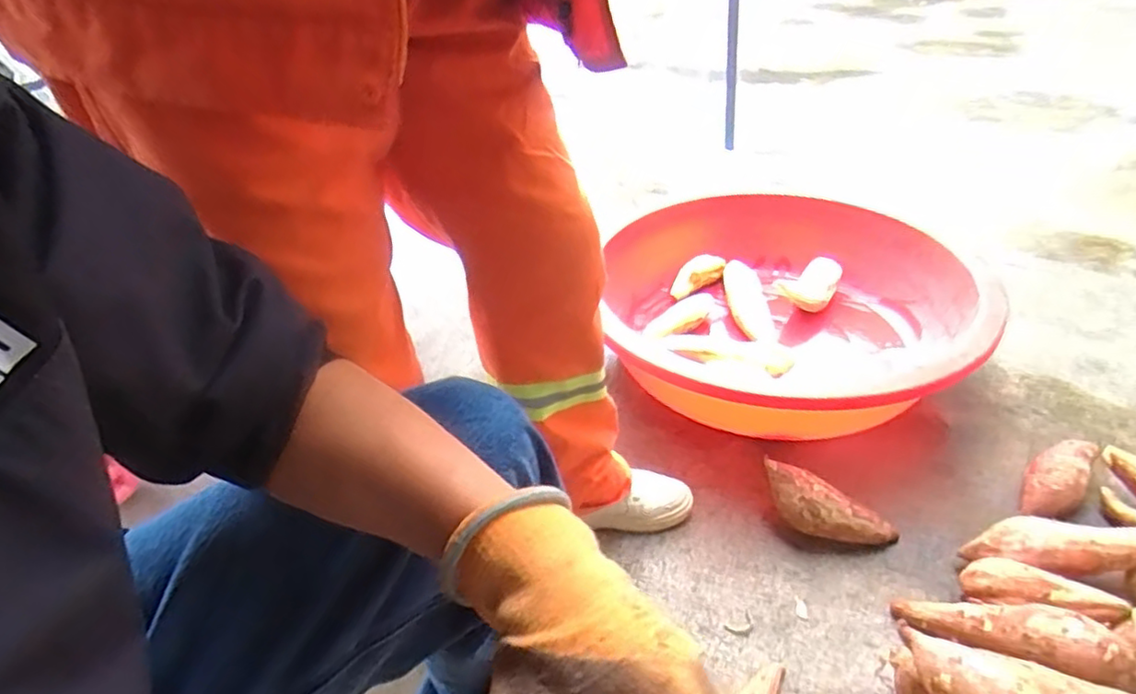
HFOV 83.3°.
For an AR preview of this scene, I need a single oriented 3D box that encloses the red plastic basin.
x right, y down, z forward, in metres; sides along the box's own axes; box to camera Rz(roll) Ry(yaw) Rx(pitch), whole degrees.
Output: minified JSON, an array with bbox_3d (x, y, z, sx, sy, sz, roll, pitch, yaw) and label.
[{"bbox_3d":[0.384,-0.068,1.170,0.626,0.181,0.701,2,37,10],"label":"red plastic basin"}]

